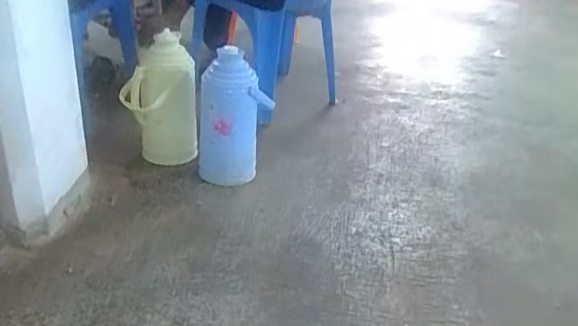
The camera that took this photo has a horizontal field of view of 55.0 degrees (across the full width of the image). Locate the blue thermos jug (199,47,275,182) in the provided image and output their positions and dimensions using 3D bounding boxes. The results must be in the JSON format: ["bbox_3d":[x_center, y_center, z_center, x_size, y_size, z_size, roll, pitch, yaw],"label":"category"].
[{"bbox_3d":[-0.152,-0.126,1.550,0.200,0.358,0.183,2,28,-2],"label":"blue thermos jug"}]

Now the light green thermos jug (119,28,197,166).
[{"bbox_3d":[-0.377,-0.173,1.613,0.203,0.366,0.145,-4,29,-13],"label":"light green thermos jug"}]

